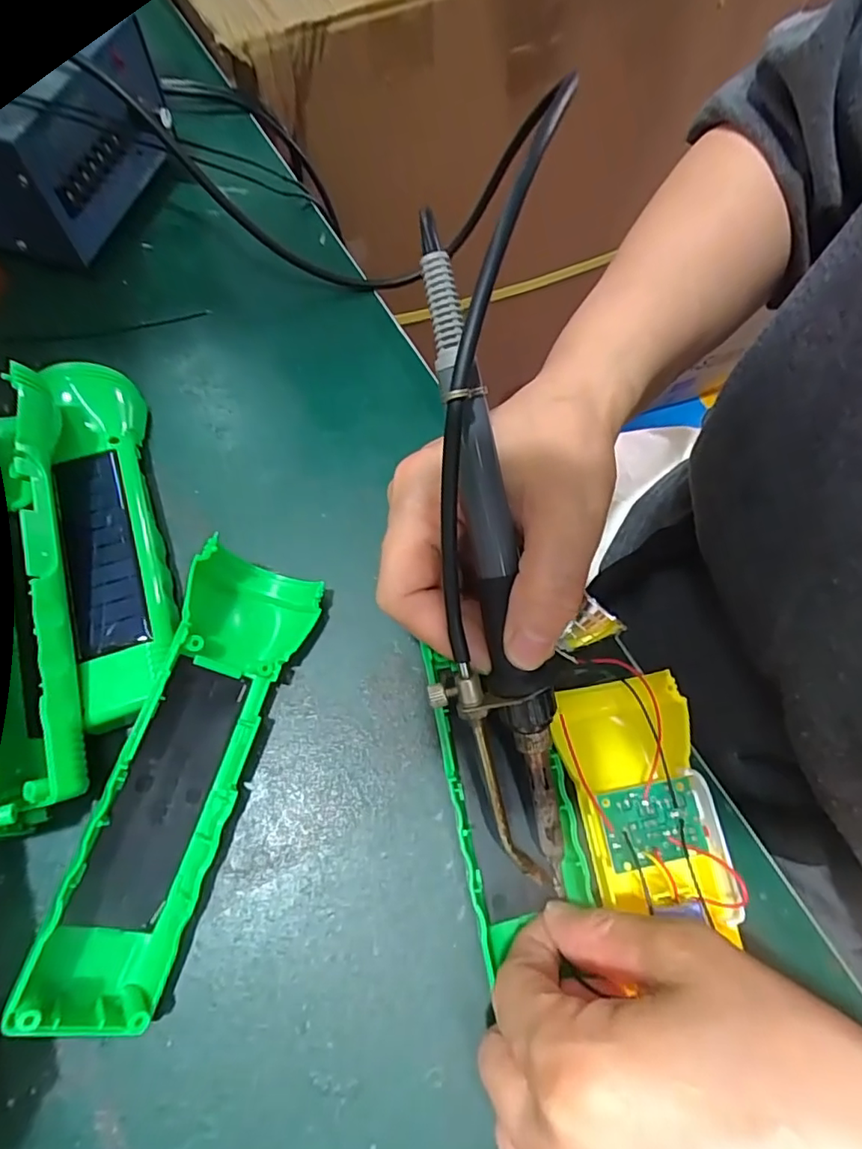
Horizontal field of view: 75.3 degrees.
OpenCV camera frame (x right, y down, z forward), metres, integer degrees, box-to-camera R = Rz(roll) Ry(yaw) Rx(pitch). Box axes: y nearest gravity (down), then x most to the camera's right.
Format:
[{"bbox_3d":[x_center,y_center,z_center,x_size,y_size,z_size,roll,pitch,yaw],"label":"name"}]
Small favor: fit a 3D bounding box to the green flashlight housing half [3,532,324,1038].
[{"bbox_3d":[-0.094,0.069,0.207,0.050,0.035,0.165,17,70,4],"label":"green flashlight housing half"}]

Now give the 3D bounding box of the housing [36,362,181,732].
[{"bbox_3d":[-0.138,-0.020,0.244,0.039,0.023,0.168,-16,70,-9],"label":"housing"}]

